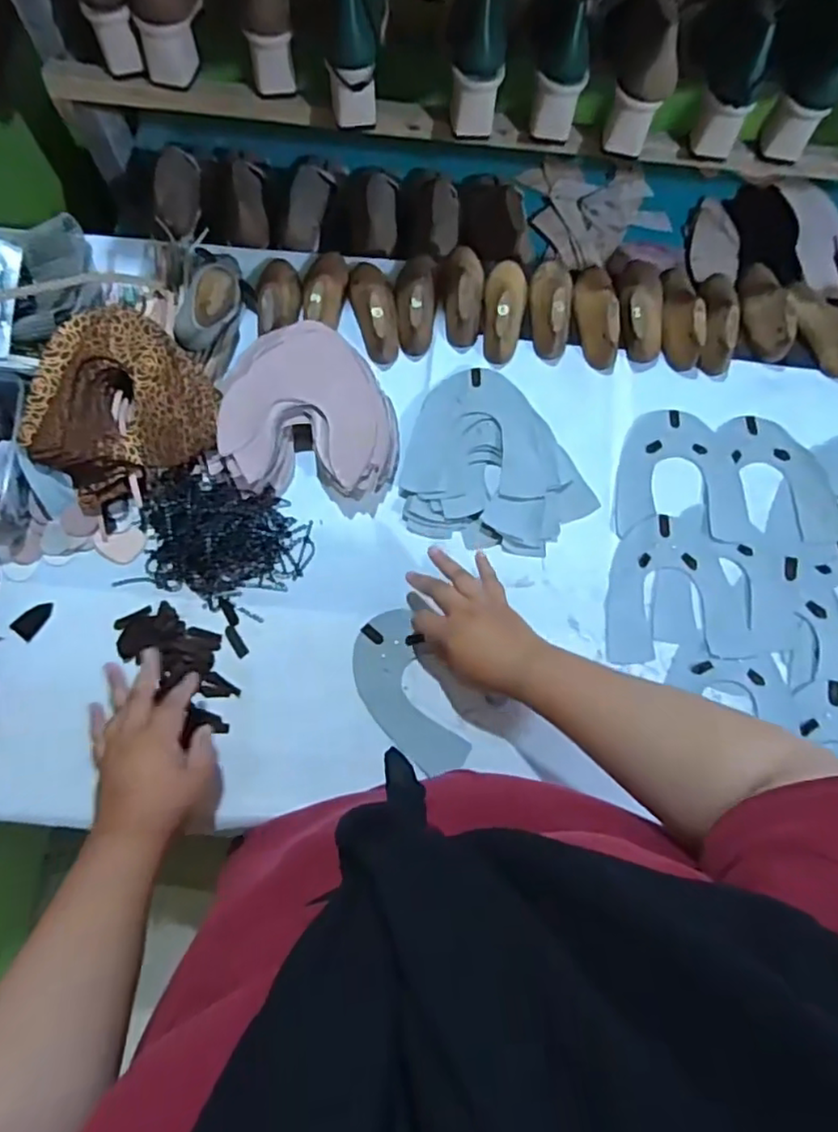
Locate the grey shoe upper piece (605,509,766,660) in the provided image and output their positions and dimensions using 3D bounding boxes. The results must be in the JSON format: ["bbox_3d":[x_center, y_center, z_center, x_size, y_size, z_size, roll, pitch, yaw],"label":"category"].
[{"bbox_3d":[0.277,0.023,0.689,0.153,0.005,0.159,-2,73,-2],"label":"grey shoe upper piece"}]

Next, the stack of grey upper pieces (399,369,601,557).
[{"bbox_3d":[0.069,-0.110,0.711,0.188,0.024,0.217,-31,76,-11],"label":"stack of grey upper pieces"}]

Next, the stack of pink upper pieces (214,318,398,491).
[{"bbox_3d":[-0.116,-0.172,0.703,0.181,0.062,0.186,5,73,-1],"label":"stack of pink upper pieces"}]

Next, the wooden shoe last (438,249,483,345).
[{"bbox_3d":[0.054,-0.341,0.770,0.053,0.047,0.135,2,73,-2],"label":"wooden shoe last"}]

